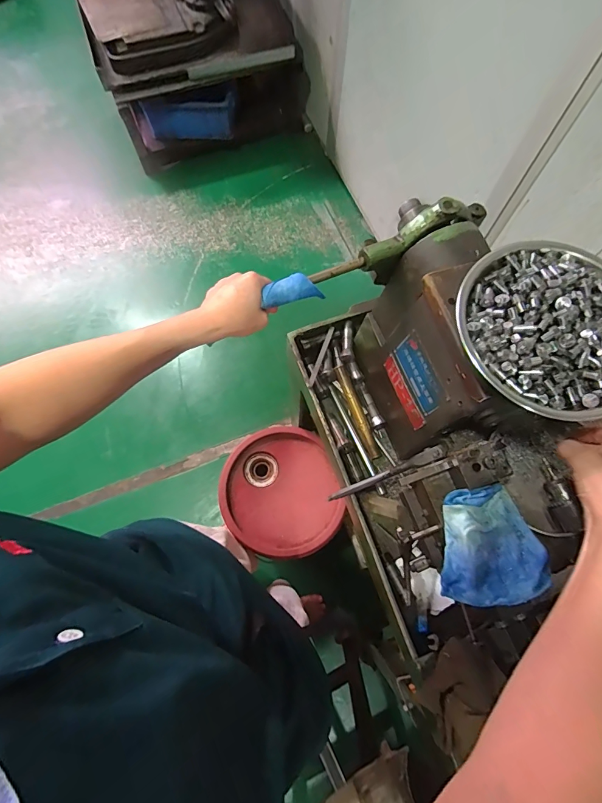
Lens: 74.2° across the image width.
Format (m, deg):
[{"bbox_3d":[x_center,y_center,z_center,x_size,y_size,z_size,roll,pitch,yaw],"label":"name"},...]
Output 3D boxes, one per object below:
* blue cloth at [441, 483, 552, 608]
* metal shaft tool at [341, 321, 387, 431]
[{"bbox_3d":[0.193,0.144,0.397,0.098,0.030,0.109,3,72,0],"label":"blue cloth"},{"bbox_3d":[0.096,-0.045,0.671,0.034,0.033,0.189,-14,72,-6],"label":"metal shaft tool"}]

